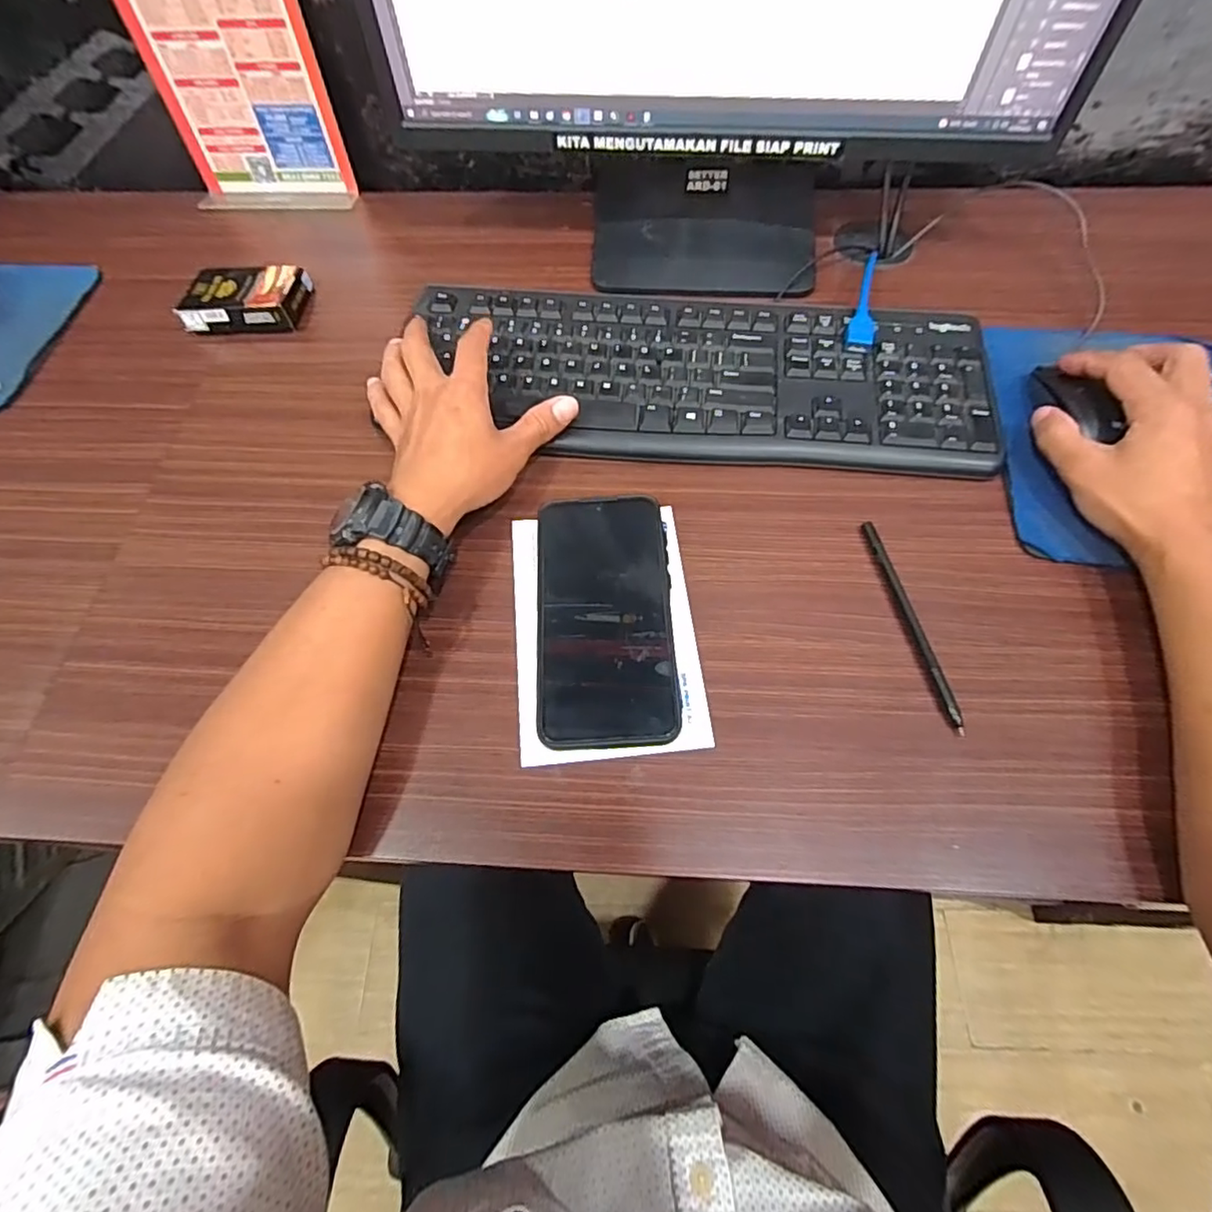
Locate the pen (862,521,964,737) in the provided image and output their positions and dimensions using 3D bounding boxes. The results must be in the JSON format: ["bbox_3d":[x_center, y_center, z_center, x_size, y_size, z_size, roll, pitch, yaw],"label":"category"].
[{"bbox_3d":[0.182,0.008,0.360,0.006,0.006,0.139,-10,64,-3],"label":"pen"}]

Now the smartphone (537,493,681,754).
[{"bbox_3d":[-0.001,0.004,0.365,0.080,0.015,0.161,-3,64,1],"label":"smartphone"}]

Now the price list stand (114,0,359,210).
[{"bbox_3d":[-0.322,-0.462,0.505,0.151,0.203,0.050,4,64,4],"label":"price list stand"}]

